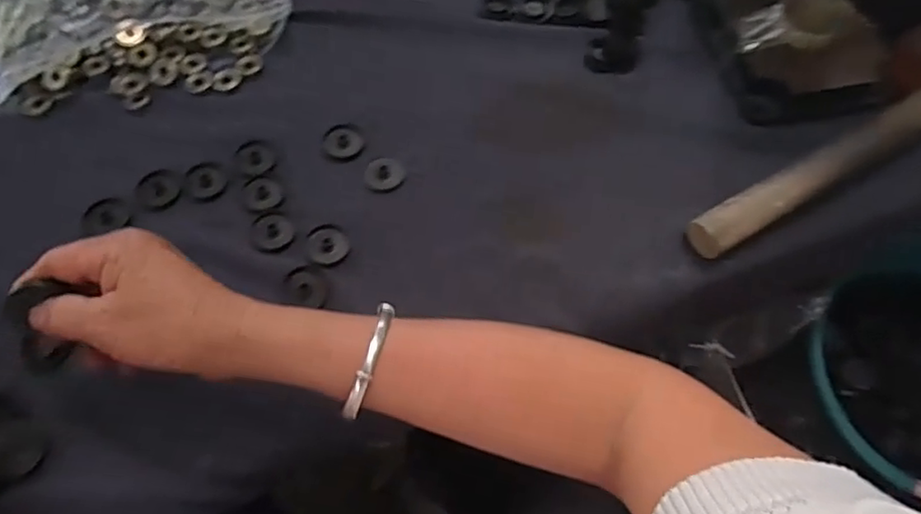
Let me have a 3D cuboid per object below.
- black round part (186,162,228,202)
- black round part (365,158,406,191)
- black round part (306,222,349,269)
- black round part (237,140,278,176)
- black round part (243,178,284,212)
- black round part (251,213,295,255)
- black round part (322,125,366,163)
[{"bbox_3d":[-0.195,-0.059,0.470,0.031,0.004,0.036,-25,66,-13],"label":"black round part"},{"bbox_3d":[-0.058,-0.064,0.475,0.030,0.007,0.031,0,63,-1],"label":"black round part"},{"bbox_3d":[-0.096,-0.009,0.446,0.029,0.004,0.037,-27,66,-14],"label":"black round part"},{"bbox_3d":[-0.159,-0.078,0.478,0.029,0.004,0.034,-27,66,-14],"label":"black round part"},{"bbox_3d":[-0.149,-0.047,0.464,0.027,0.004,0.030,-31,67,-15],"label":"black round part"},{"bbox_3d":[-0.137,-0.017,0.450,0.029,0.004,0.036,-29,67,-15],"label":"black round part"},{"bbox_3d":[-0.093,-0.091,0.489,0.032,0.004,0.035,0,63,-1],"label":"black round part"}]

